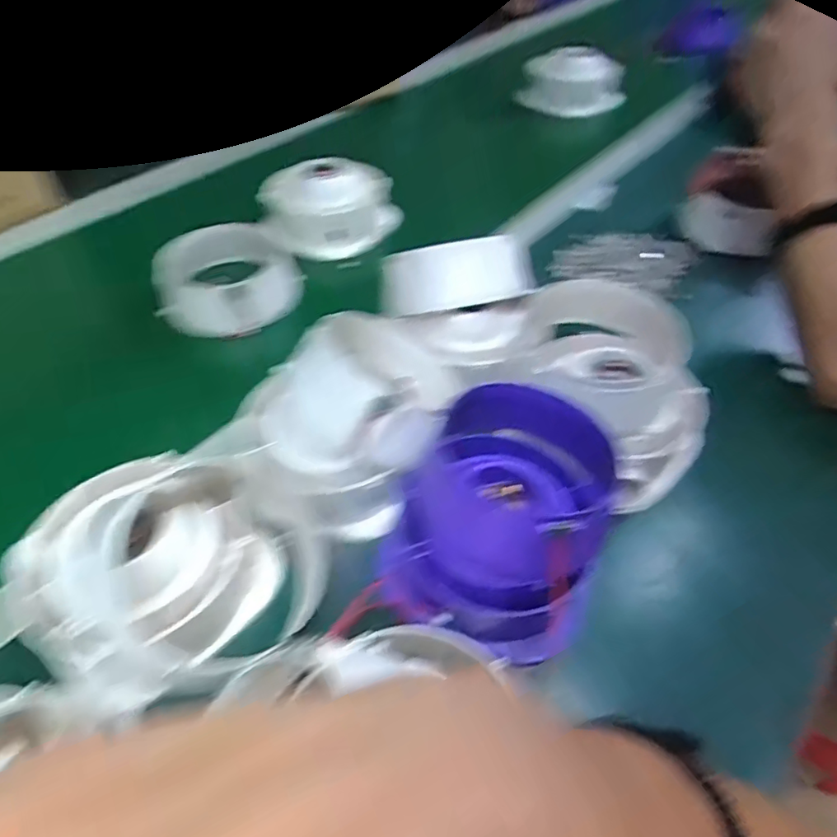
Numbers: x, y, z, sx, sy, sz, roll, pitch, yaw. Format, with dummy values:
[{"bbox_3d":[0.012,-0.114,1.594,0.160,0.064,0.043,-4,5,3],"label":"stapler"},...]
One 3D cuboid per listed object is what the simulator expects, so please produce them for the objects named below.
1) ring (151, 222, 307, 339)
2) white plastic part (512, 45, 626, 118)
[{"bbox_3d":[-0.195,-0.145,0.581,0.142,0.064,0.131,-14,52,-13],"label":"ring"},{"bbox_3d":[0.245,-0.535,0.901,0.161,0.063,0.123,13,51,9],"label":"white plastic part"}]

